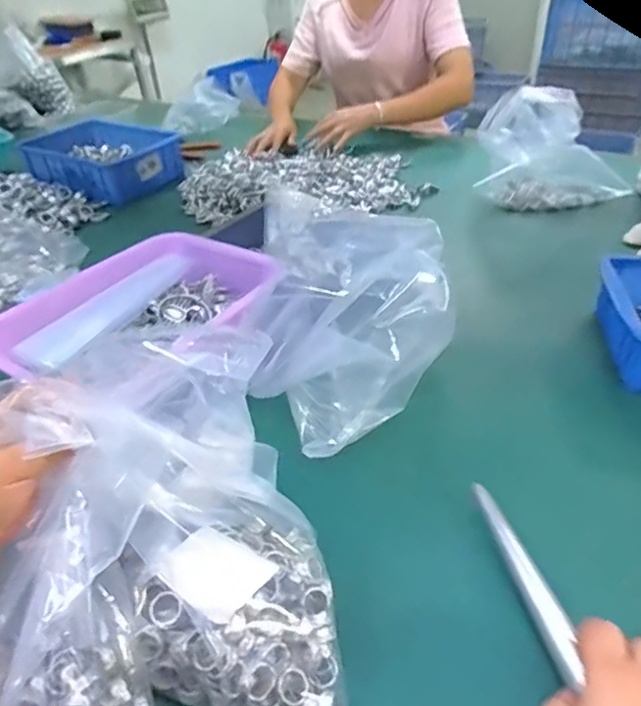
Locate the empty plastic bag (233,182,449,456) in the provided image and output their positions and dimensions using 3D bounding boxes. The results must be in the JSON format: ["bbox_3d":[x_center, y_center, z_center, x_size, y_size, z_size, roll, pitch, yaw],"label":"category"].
[{"bbox_3d":[0.020,-0.033,0.506,0.155,0.184,0.164,-30,45,-29],"label":"empty plastic bag"}]

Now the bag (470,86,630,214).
[{"bbox_3d":[0.404,-0.352,0.920,0.258,0.173,0.139,1,38,7],"label":"bag"}]

